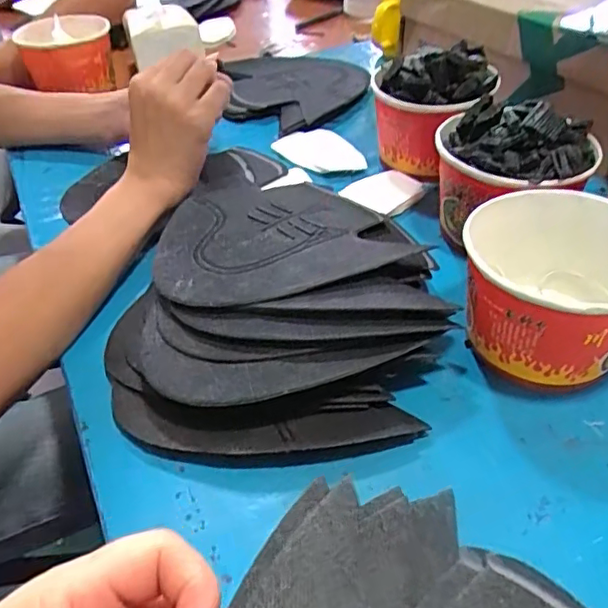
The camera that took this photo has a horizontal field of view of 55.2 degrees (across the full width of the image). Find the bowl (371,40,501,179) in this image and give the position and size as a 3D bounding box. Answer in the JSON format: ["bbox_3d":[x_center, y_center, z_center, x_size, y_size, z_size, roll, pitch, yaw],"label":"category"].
[{"bbox_3d":[0.125,-0.190,0.572,0.115,0.096,0.100,6,43,10],"label":"bowl"}]

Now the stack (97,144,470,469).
[{"bbox_3d":[-0.018,-0.013,0.416,0.224,0.059,0.260,2,43,6],"label":"stack"}]

